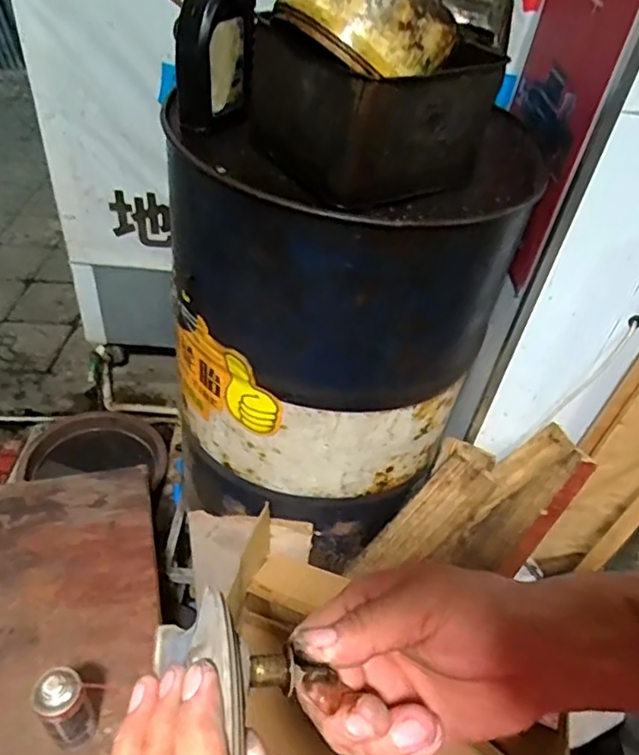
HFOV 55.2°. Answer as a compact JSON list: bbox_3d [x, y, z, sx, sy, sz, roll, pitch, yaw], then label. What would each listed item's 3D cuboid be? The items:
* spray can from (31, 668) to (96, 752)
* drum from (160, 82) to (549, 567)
[{"bbox_3d":[-0.368,0.484,0.886,0.059,0.171,0.066,25,45,16],"label":"spray can"},{"bbox_3d":[0.032,-0.084,1.074,0.453,0.653,0.448,28,46,19],"label":"drum"}]

